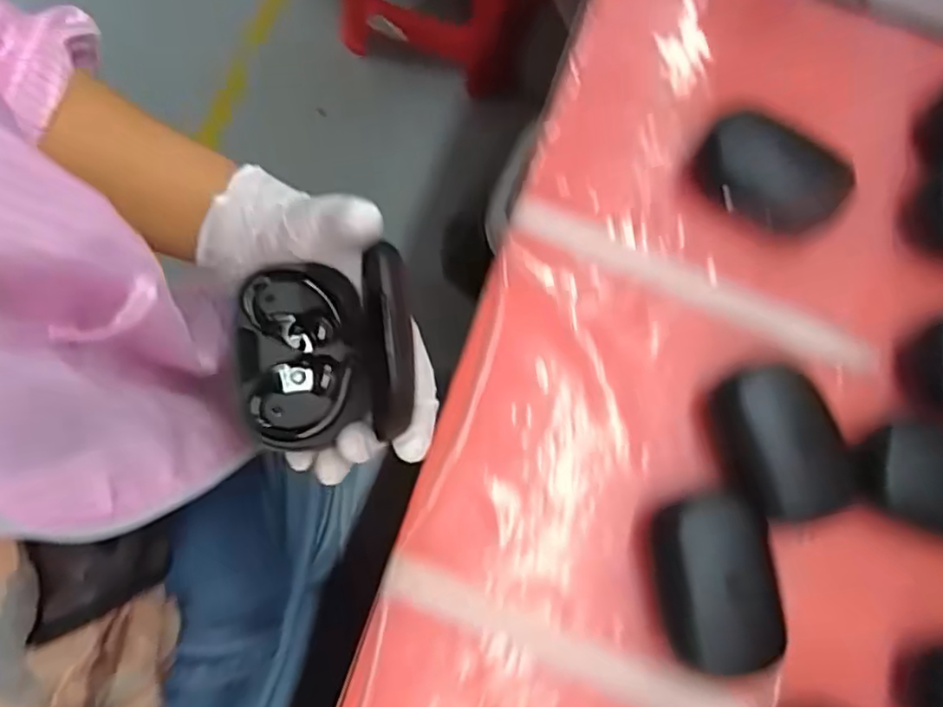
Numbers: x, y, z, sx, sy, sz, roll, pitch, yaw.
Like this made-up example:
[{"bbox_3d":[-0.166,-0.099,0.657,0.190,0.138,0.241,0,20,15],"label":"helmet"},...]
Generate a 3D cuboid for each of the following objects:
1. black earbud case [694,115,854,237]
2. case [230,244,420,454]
[{"bbox_3d":[0.166,-0.098,0.353,0.078,0.023,0.045,29,77,6],"label":"black earbud case"},{"bbox_3d":[-0.066,-0.003,0.283,0.077,0.048,0.082,-6,76,-3],"label":"case"}]

